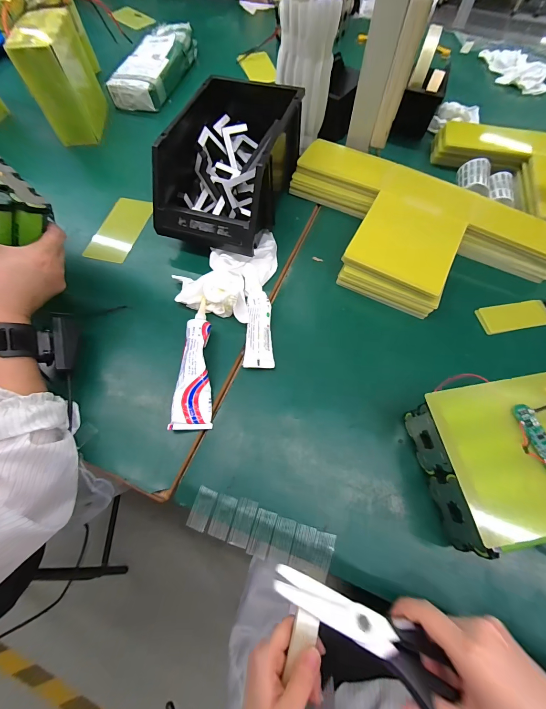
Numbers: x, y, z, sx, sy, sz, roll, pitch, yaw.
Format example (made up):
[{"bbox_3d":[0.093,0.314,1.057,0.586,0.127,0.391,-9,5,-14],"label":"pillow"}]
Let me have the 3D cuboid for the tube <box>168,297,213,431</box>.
[{"bbox_3d":[-0.100,0.008,0.368,0.045,0.027,0.167,-4,67,-2],"label":"tube"}]

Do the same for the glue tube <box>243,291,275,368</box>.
[{"bbox_3d":[-0.017,-0.034,0.395,0.036,0.016,0.108,1,67,0],"label":"glue tube"}]

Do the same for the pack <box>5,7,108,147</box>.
[{"bbox_3d":[-0.389,-0.508,0.555,0.077,0.154,0.154,-7,67,-3],"label":"pack"}]

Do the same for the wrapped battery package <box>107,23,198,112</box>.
[{"bbox_3d":[-0.263,-0.646,0.670,0.105,0.058,0.260,13,67,5],"label":"wrapped battery package"}]

